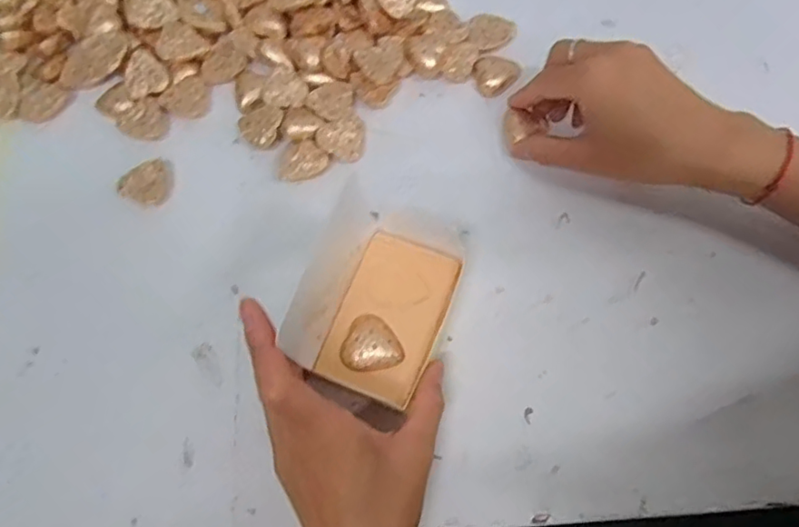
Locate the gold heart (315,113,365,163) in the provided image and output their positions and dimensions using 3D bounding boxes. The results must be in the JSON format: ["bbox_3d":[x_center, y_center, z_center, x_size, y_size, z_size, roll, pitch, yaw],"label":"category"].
[{"bbox_3d":[-0.037,-0.085,0.401,0.035,0.007,0.032,-1,70,2],"label":"gold heart"}]

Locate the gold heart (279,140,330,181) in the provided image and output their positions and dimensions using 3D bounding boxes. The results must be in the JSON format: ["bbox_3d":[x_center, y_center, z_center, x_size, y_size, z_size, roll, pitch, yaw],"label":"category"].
[{"bbox_3d":[-0.067,-0.069,0.398,0.034,0.008,0.026,-29,72,-8],"label":"gold heart"}]

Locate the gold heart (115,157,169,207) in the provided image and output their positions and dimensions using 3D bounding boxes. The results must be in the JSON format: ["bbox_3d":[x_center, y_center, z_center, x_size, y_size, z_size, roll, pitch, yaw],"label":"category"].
[{"bbox_3d":[-0.173,-0.056,0.404,0.029,0.017,0.034,27,74,11],"label":"gold heart"}]

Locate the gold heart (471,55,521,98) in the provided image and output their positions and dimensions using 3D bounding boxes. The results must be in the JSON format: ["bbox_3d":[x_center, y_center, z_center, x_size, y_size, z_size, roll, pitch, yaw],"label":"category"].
[{"bbox_3d":[0.068,-0.135,0.421,0.030,0.006,0.031,-1,70,2],"label":"gold heart"}]

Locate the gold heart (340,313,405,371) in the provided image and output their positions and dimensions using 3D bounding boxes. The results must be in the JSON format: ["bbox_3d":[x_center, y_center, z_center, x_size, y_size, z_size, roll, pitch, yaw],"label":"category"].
[{"bbox_3d":[-0.015,0.046,0.331,0.034,0.008,0.031,23,73,10],"label":"gold heart"}]

